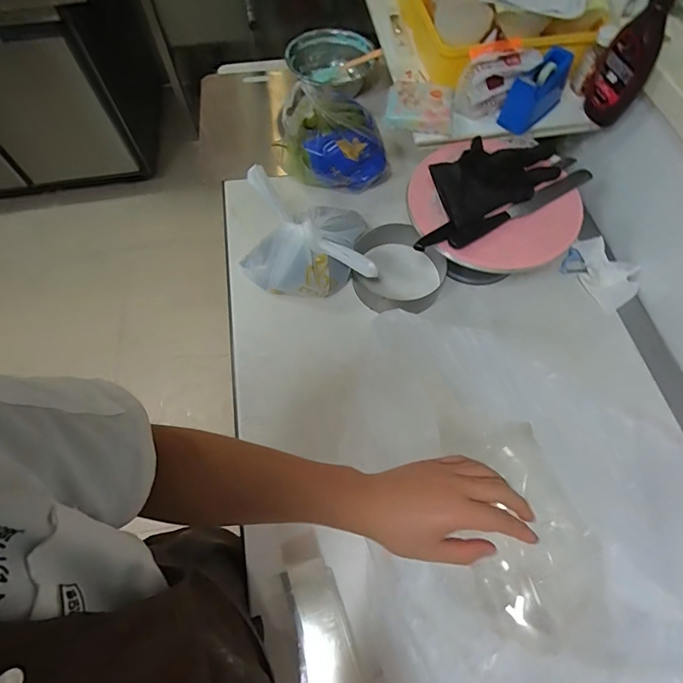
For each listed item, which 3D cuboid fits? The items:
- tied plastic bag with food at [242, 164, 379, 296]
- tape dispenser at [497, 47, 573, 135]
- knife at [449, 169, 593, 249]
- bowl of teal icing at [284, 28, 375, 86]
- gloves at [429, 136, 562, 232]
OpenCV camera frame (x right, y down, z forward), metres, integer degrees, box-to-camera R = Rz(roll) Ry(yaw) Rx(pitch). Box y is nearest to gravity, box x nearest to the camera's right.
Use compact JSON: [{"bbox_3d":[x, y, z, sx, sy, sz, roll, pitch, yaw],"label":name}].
[{"bbox_3d":[-0.071,-0.184,0.744,0.241,0.165,0.168,-9,64,-3],"label":"tied plastic bag with food"},{"bbox_3d":[0.362,-0.466,0.766,0.063,0.095,0.135,39,70,18],"label":"tape dispenser"},{"bbox_3d":[0.308,-0.227,0.700,0.305,0.022,0.029,-31,67,-13],"label":"knife"},{"bbox_3d":[-0.031,-0.745,1.102,0.228,0.079,0.189,-3,64,0],"label":"bowl of teal icing"},{"bbox_3d":[0.272,-0.287,0.712,0.263,0.025,0.114,-26,100,-19],"label":"gloves"}]

